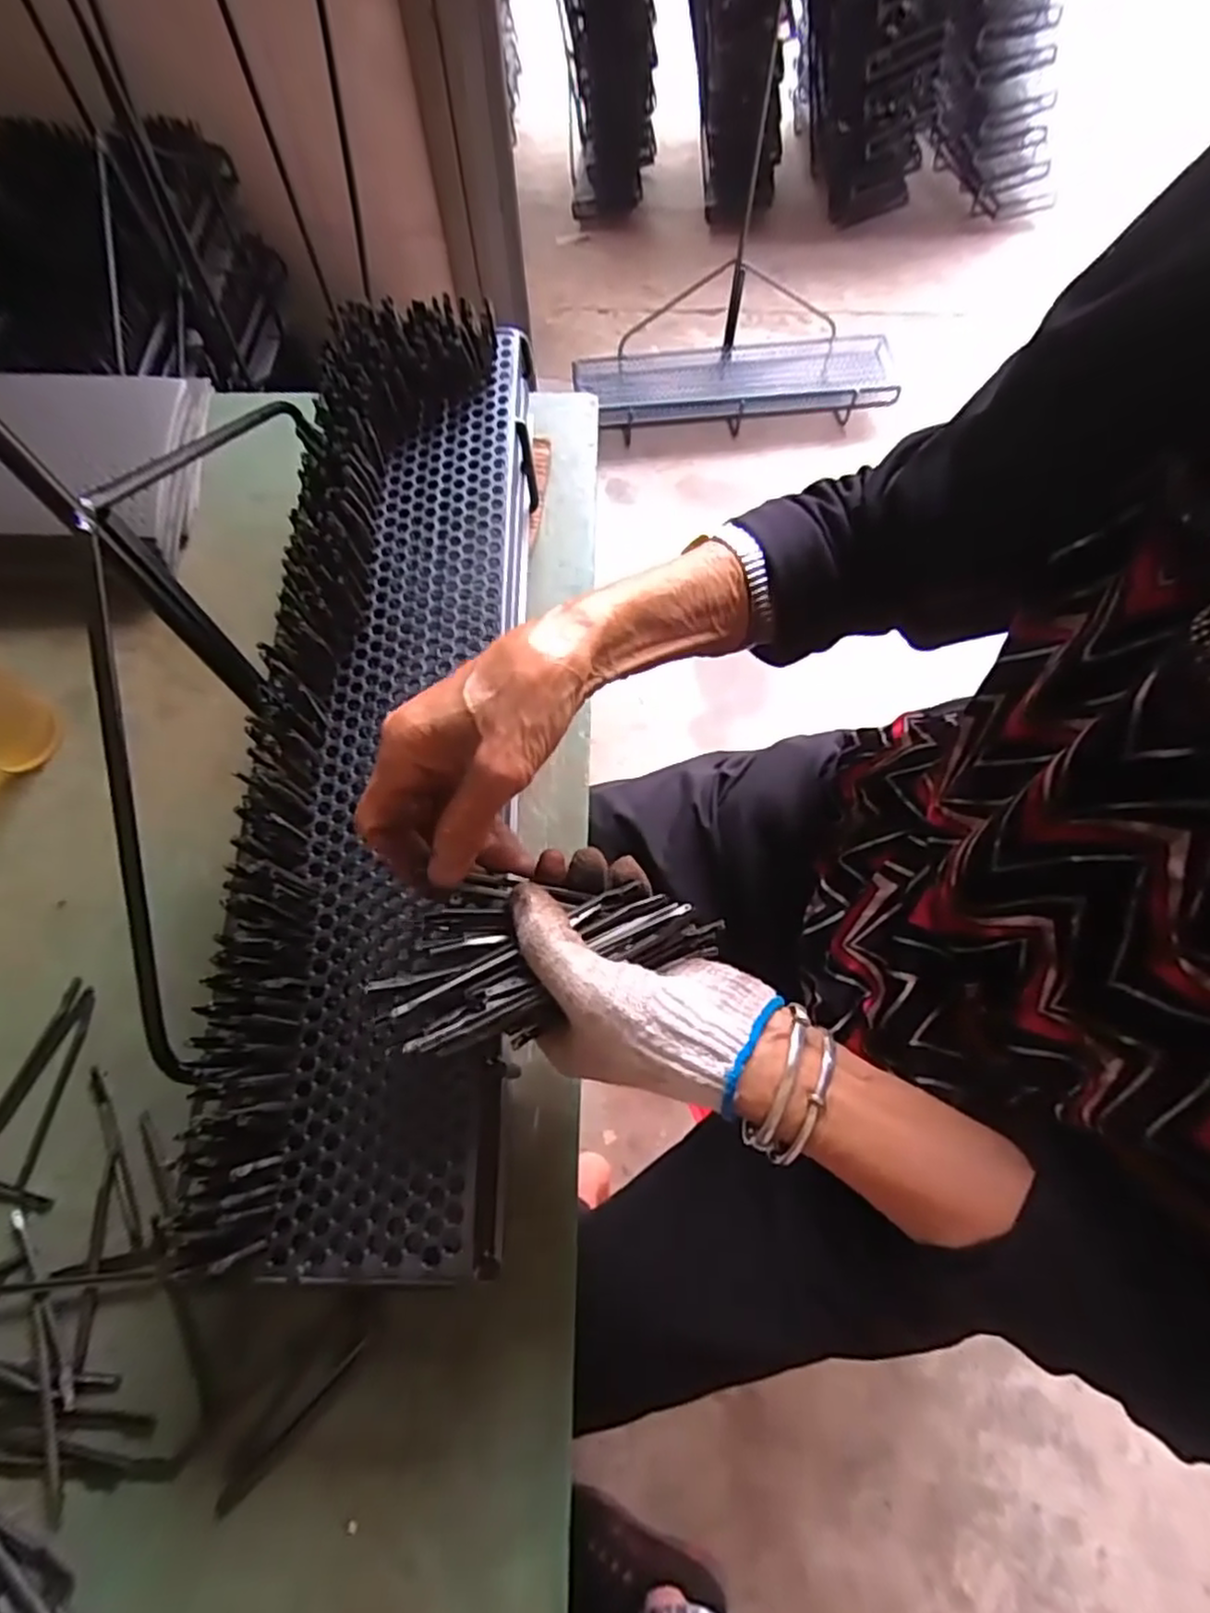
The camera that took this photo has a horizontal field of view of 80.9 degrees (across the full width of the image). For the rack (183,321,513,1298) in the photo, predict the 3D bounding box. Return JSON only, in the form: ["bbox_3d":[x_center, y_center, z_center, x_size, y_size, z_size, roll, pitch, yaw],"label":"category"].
[{"bbox_3d":[-0.122,-0.060,0.406,0.145,0.052,0.571,0,72,1],"label":"rack"}]

